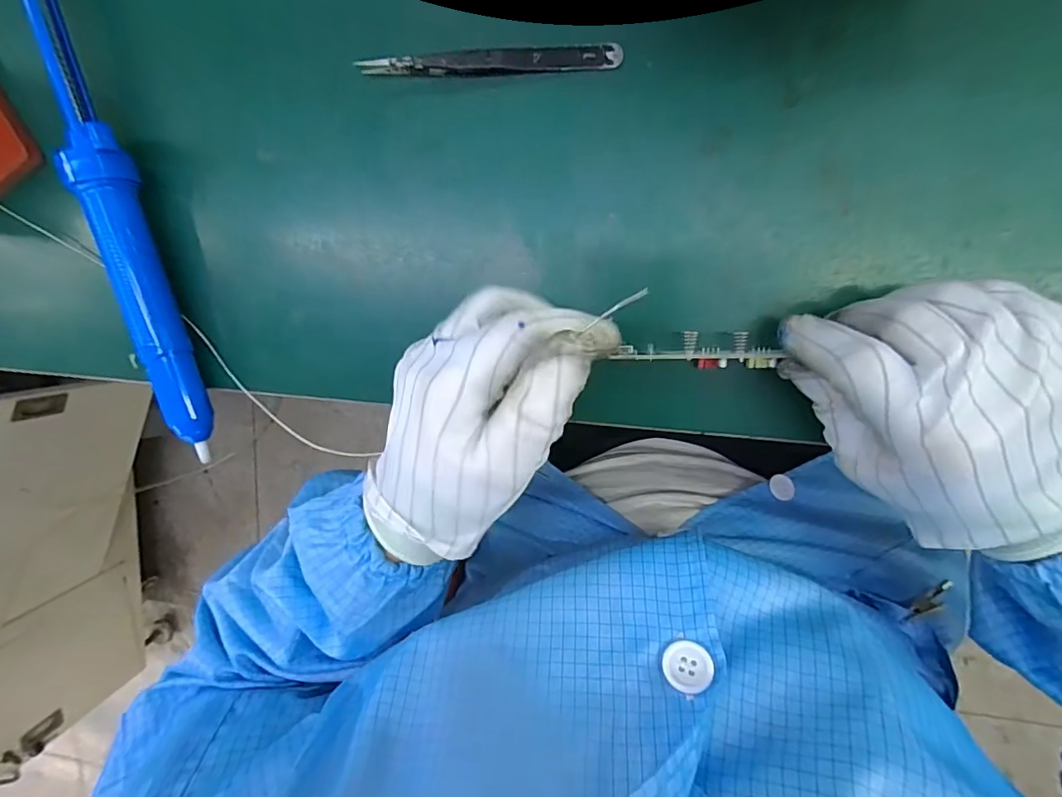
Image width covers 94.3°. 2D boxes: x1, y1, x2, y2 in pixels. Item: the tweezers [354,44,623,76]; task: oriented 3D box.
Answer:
[{"bbox_3d":[-0.021,-0.166,0.243,0.127,0.013,0.011,1,99,9],"label":"tweezers"}]

